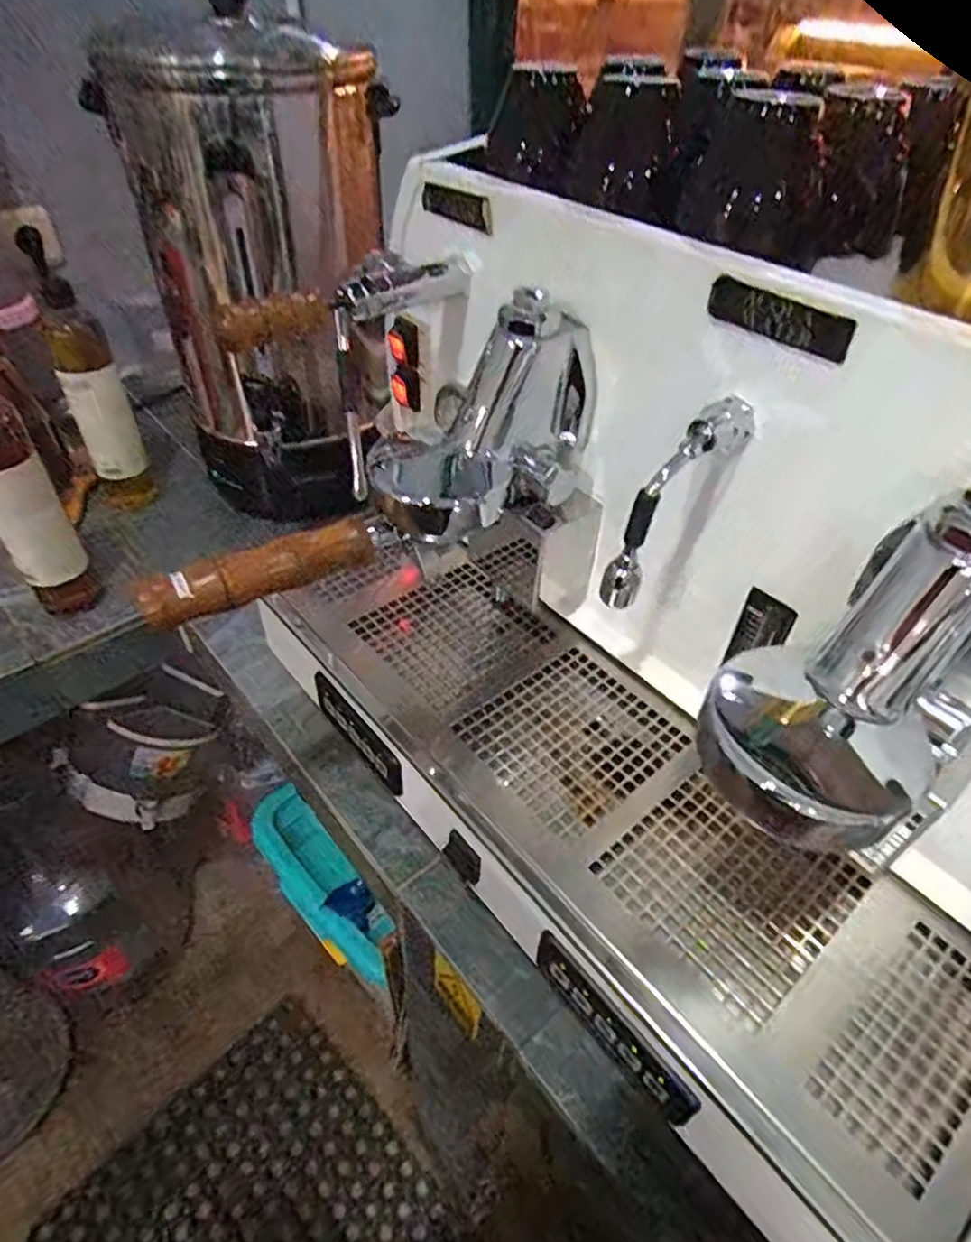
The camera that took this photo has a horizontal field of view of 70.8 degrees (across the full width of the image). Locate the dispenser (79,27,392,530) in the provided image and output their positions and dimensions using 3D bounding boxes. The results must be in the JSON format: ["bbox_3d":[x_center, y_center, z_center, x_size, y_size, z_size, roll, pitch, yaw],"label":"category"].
[{"bbox_3d":[-0.228,-0.357,0.775,0.260,0.453,0.215,-11,45,-14],"label":"dispenser"}]

